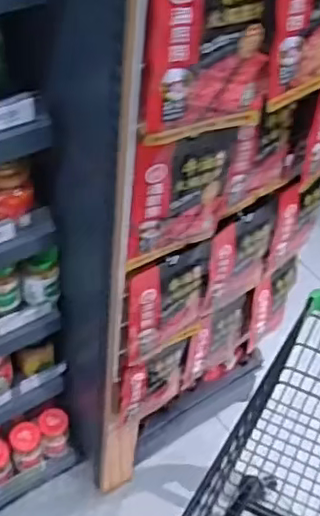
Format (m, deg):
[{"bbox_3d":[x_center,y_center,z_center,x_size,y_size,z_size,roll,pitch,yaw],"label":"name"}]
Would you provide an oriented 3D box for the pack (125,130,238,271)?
[{"bbox_3d":[0.038,-0.089,0.864,0.173,0.212,0.022,-26,56,-26],"label":"pack"}]

